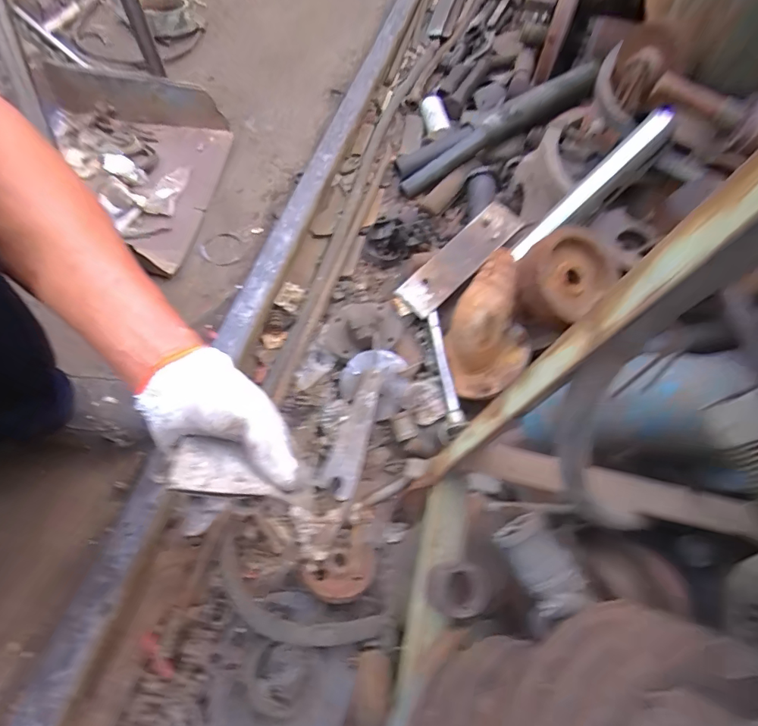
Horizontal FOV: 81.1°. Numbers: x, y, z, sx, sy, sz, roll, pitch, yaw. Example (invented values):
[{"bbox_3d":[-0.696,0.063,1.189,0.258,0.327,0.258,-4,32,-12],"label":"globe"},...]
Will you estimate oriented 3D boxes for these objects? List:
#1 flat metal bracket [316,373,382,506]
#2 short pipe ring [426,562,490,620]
[{"bbox_3d":[-0.033,0.090,0.574,0.045,0.008,0.164,16,76,9],"label":"flat metal bracket"},{"bbox_3d":[0.063,0.181,0.351,0.047,0.024,0.037,5,61,-6],"label":"short pipe ring"}]

